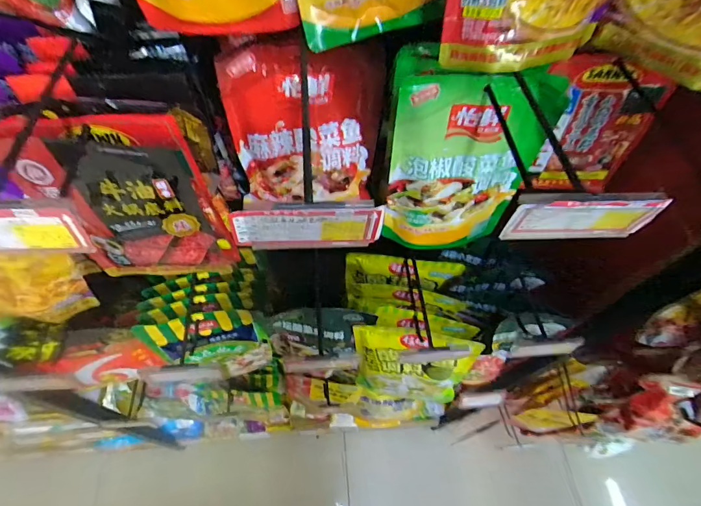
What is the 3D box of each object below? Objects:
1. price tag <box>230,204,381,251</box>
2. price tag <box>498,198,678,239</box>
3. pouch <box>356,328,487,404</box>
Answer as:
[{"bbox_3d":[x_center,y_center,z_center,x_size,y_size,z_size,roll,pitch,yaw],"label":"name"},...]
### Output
[{"bbox_3d":[-0.027,-0.015,0.259,0.095,0.044,0.004,-3,59,-6],"label":"price tag"},{"bbox_3d":[0.160,-0.022,0.272,0.097,0.045,0.009,1,59,-4],"label":"price tag"},{"bbox_3d":[0.105,0.201,0.688,0.205,0.230,0.058,12,59,3],"label":"pouch"}]

